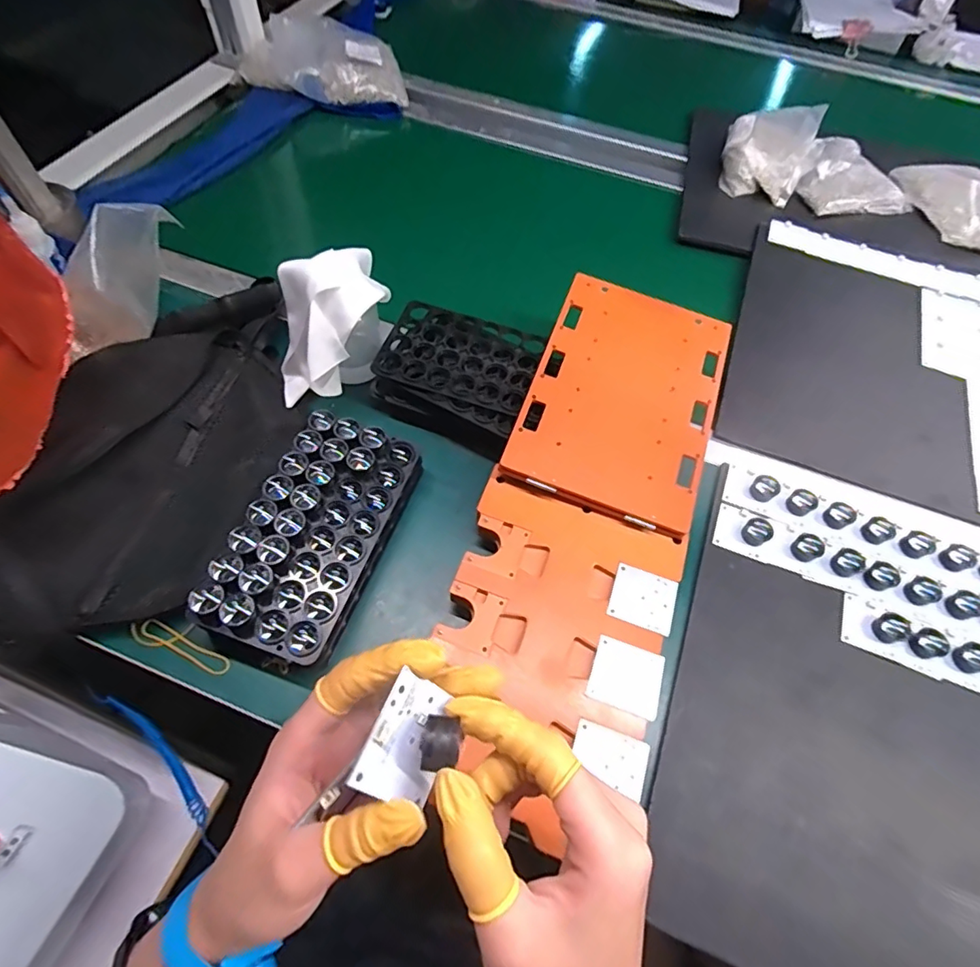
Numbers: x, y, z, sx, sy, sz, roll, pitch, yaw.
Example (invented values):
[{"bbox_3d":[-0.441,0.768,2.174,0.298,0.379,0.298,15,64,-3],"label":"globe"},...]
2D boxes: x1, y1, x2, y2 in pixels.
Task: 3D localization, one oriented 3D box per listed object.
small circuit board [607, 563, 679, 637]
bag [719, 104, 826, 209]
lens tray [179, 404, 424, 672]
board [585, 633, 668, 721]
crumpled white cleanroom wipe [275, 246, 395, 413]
[{"bbox_3d":[0.118,0.088,0.399,0.048,0.004,0.044,19,62,8],"label":"small circuit board"},{"bbox_3d":[0.393,-0.467,0.730,0.121,0.054,0.161,18,62,7],"label":"bag"},{"bbox_3d":[-0.133,0.038,0.413,0.100,0.050,0.191,20,62,8],"label":"lens tray"},{"bbox_3d":[0.097,0.137,0.368,0.048,0.004,0.045,19,62,7],"label":"board"},{"bbox_3d":[-0.145,-0.142,0.477,0.112,0.106,0.097,-11,62,-9],"label":"crumpled white cleanroom wipe"}]

